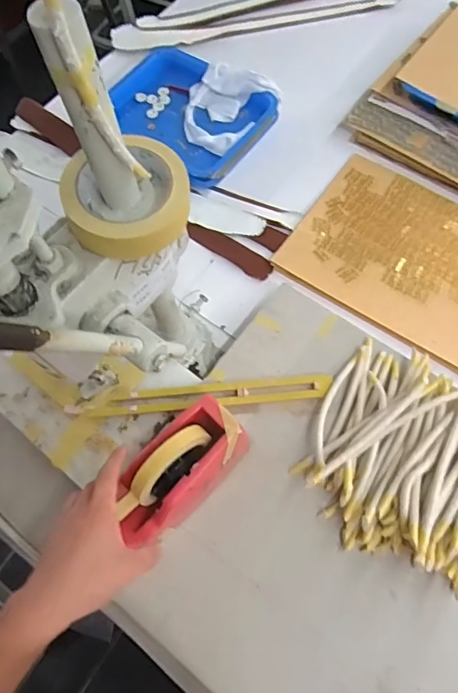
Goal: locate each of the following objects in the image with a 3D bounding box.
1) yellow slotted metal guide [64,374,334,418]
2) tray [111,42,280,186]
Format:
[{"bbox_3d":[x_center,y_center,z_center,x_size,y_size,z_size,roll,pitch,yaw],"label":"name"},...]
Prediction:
[{"bbox_3d":[-0.038,0.064,0.631,0.338,0.019,0.033,-6,68,0],"label":"yellow slotted metal guide"},{"bbox_3d":[-0.074,-0.420,0.872,0.279,0.048,0.229,34,73,15],"label":"tray"}]

